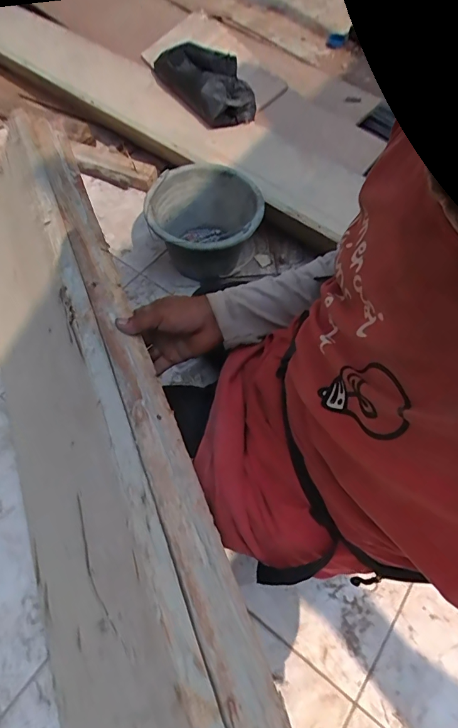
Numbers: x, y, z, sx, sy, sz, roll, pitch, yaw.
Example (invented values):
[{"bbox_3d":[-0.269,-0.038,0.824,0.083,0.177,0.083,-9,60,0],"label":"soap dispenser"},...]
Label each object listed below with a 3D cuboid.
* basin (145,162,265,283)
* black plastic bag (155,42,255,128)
[{"bbox_3d":[-0.054,-0.310,0.953,0.235,0.174,0.234,1,61,-2],"label":"basin"},{"bbox_3d":[-0.072,-0.772,1.112,0.178,0.096,0.357,-25,65,-16],"label":"black plastic bag"}]

